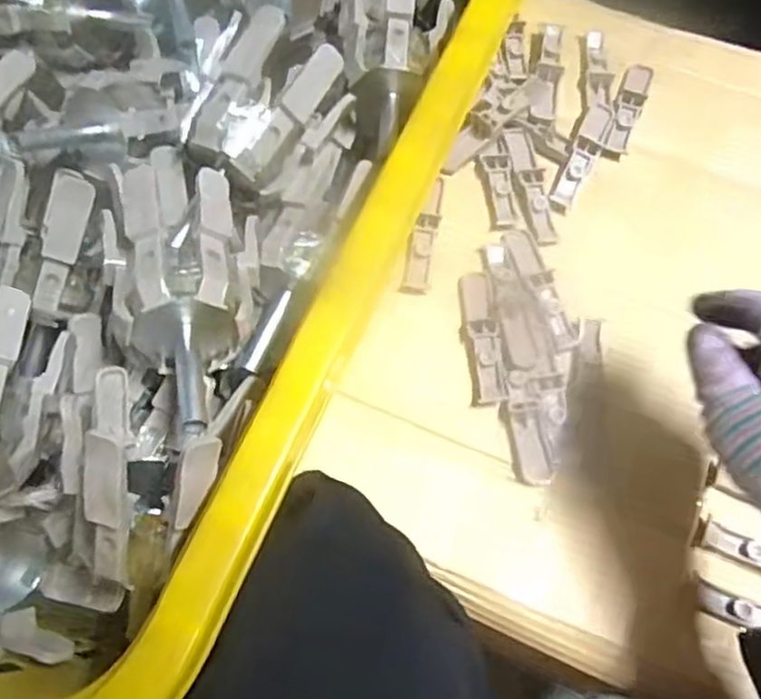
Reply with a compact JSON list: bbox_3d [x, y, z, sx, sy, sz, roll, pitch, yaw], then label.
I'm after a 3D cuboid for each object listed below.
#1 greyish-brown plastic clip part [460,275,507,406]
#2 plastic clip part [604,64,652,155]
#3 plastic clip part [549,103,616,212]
[{"bbox_3d":[0.068,-0.009,0.476,0.023,0.015,0.096,-3,67,-3],"label":"greyish-brown plastic clip part"},{"bbox_3d":[0.201,-0.196,0.564,0.020,0.012,0.099,20,67,7],"label":"plastic clip part"},{"bbox_3d":[0.155,-0.149,0.537,0.021,0.018,0.098,25,68,9],"label":"plastic clip part"}]

